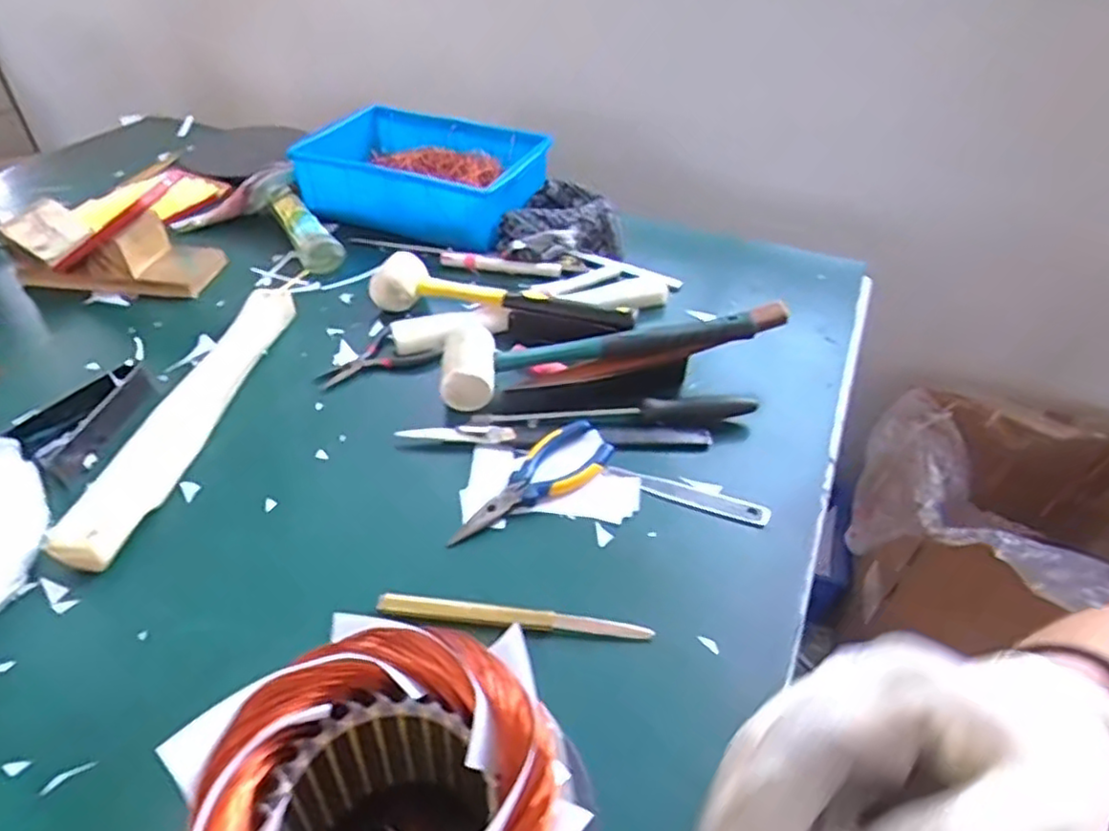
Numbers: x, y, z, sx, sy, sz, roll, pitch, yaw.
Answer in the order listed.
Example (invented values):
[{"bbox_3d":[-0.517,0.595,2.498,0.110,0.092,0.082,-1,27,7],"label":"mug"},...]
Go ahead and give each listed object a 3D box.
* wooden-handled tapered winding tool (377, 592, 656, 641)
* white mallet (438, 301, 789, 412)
[{"bbox_3d":[-0.027,0.136,0.462,0.182,0.006,0.016,8,42,4],"label":"wooden-handled tapered winding tool"},{"bbox_3d":[0.061,-0.059,0.633,0.329,0.061,0.083,0,42,-5],"label":"white mallet"}]

